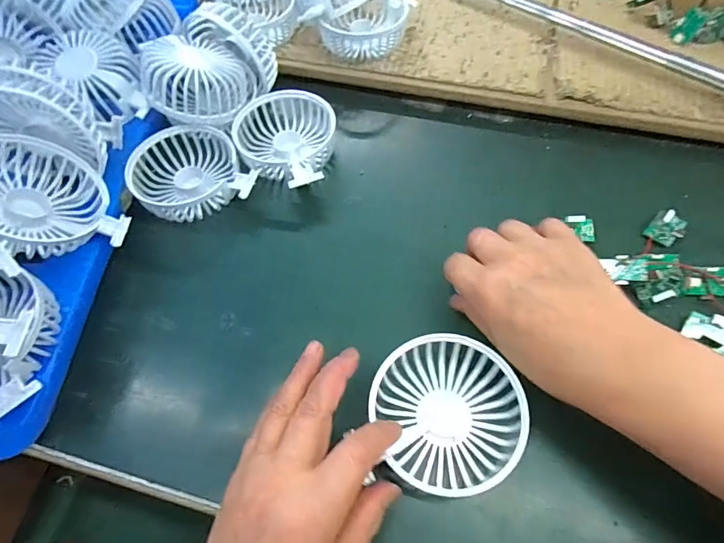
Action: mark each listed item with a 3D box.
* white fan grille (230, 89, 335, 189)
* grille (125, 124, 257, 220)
[{"bbox_3d":[-0.071,-0.120,0.384,0.086,0.033,0.096,11,64,8],"label":"white fan grille"},{"bbox_3d":[-0.149,-0.082,0.360,0.087,0.031,0.095,-1,63,2],"label":"grille"}]

